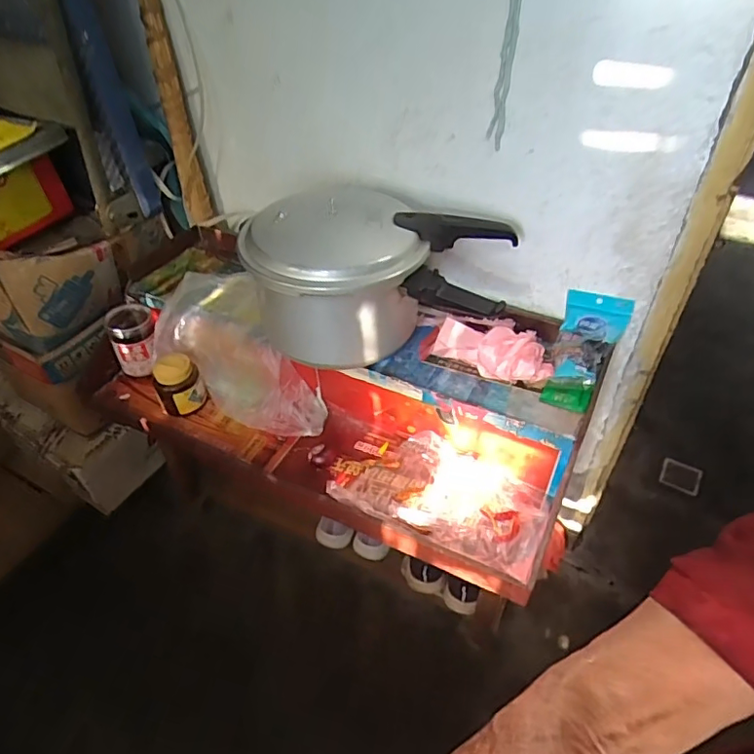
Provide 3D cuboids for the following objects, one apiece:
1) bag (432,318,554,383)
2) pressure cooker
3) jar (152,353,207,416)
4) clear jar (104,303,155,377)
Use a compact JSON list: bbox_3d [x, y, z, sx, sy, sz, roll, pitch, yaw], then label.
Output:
[{"bbox_3d":[0.182,-0.042,0.842,0.176,0.062,0.068,18,47,20],"label":"bag"},{"bbox_3d":[-0.002,-0.150,0.840,0.396,0.191,0.213,1,44,3],"label":"pressure cooker"},{"bbox_3d":[-0.362,0.008,0.989,0.076,0.091,0.081,-1,44,1],"label":"jar"},{"bbox_3d":[-0.462,-0.069,1.048,0.089,0.107,0.084,-1,44,1],"label":"clear jar"}]

